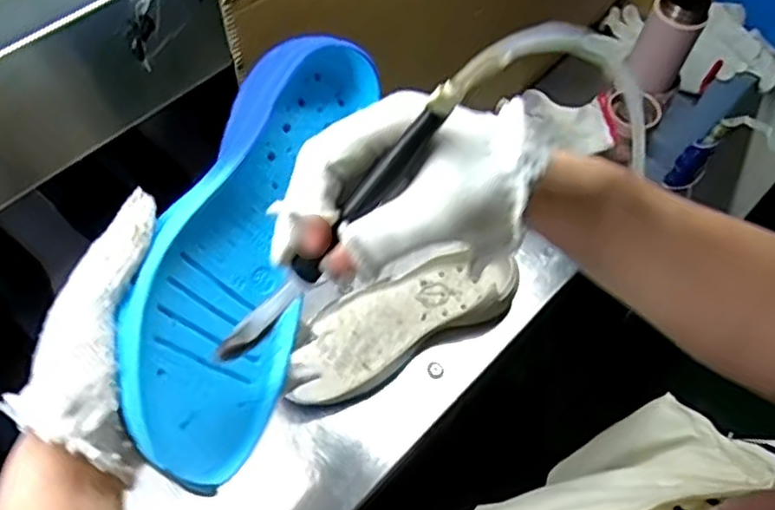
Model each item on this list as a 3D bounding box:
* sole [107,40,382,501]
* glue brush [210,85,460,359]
[{"bbox_3d":[-0.073,-0.013,0.370,0.025,0.092,0.254,-8,60,45],"label":"sole"},{"bbox_3d":[-0.023,-0.009,0.303,0.162,0.019,0.014,-49,64,19],"label":"glue brush"}]

